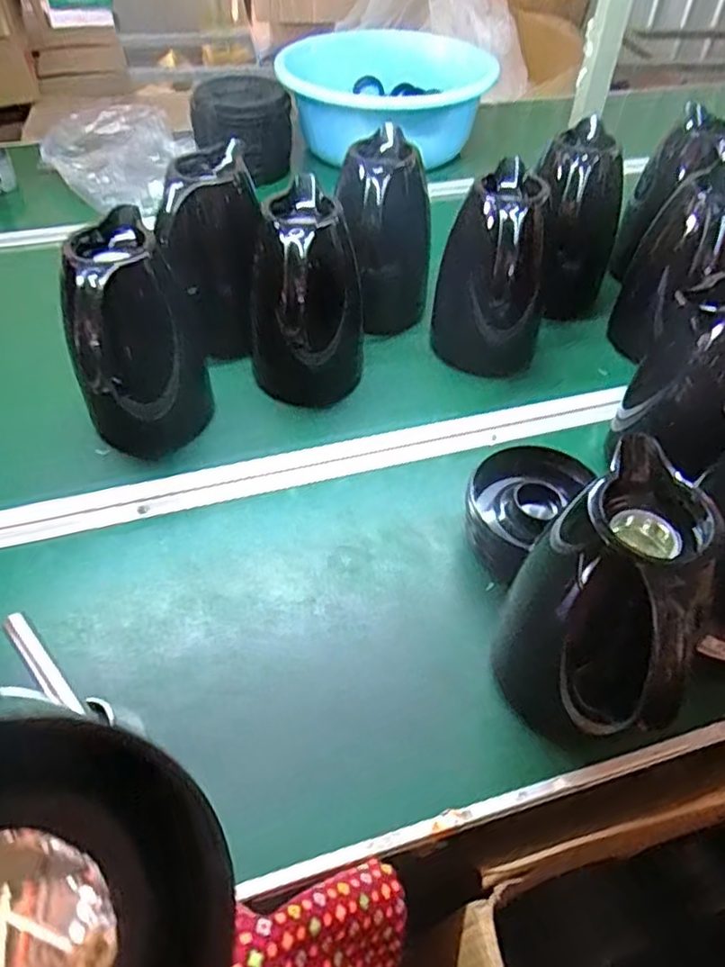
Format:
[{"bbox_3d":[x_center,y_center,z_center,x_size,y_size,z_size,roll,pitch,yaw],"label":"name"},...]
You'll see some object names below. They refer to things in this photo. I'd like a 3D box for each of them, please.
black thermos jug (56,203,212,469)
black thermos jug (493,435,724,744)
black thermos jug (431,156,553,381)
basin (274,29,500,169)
[{"bbox_3d":[-0.220,-0.155,0.652,0.110,0.190,0.168,-9,48,-10],"label":"black thermos jug"},{"bbox_3d":[0.179,0.093,0.460,0.128,0.216,0.134,-21,54,-19],"label":"black thermos jug"},{"bbox_3d":[0.155,-0.224,0.754,0.105,0.206,0.131,-20,51,-18],"label":"black thermos jug"},{"bbox_3d":[0.038,-0.682,1.163,0.357,0.118,0.334,1,48,-1],"label":"basin"}]

